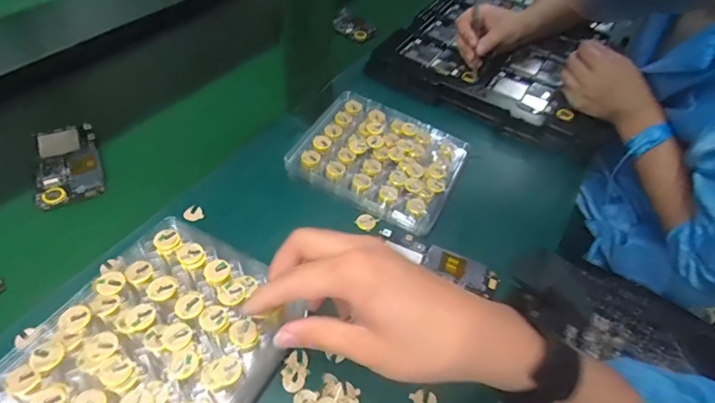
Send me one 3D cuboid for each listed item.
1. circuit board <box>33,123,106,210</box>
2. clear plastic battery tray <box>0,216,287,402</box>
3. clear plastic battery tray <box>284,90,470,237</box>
[{"bbox_3d":[-0.322,-0.044,0.489,0.062,0.009,0.118,-18,52,-22],"label":"circuit board"},{"bbox_3d":[-0.140,0.106,0.324,0.144,0.046,0.176,22,50,13],"label":"clear plastic battery tray"},{"bbox_3d":[0.030,-0.054,0.508,0.169,0.032,0.144,23,49,14],"label":"clear plastic battery tray"}]

